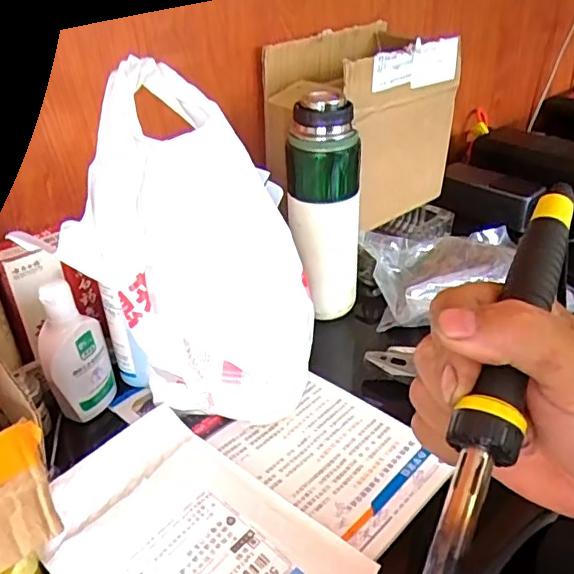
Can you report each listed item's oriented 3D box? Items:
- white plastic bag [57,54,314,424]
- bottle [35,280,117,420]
[{"bbox_3d":[-0.065,-0.022,0.426,0.155,0.272,0.061,-37,22,-23],"label":"white plastic bag"},{"bbox_3d":[-0.167,0.052,0.452,0.050,0.116,0.030,-16,34,-19],"label":"bottle"}]

